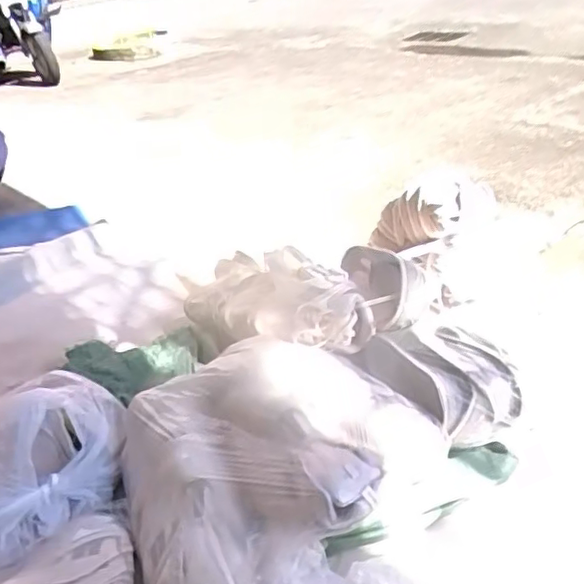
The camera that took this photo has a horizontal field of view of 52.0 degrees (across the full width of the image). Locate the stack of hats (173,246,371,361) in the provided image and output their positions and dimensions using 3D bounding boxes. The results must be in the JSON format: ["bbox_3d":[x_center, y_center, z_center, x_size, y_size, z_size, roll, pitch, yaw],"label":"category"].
[{"bbox_3d":[-0.071,0.025,1.189,0.468,0.184,0.167,2,23,46],"label":"stack of hats"}]

